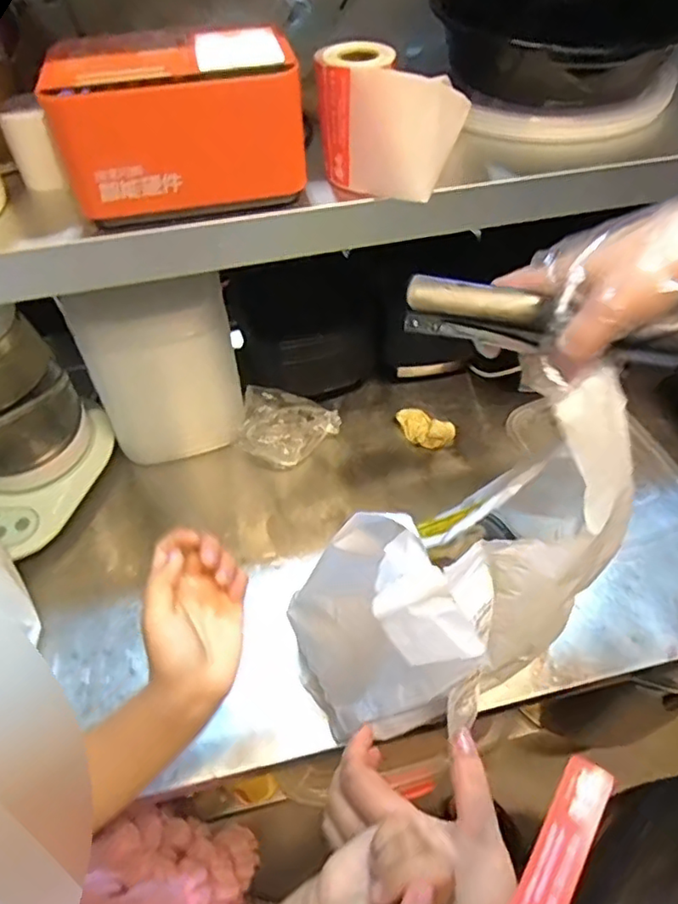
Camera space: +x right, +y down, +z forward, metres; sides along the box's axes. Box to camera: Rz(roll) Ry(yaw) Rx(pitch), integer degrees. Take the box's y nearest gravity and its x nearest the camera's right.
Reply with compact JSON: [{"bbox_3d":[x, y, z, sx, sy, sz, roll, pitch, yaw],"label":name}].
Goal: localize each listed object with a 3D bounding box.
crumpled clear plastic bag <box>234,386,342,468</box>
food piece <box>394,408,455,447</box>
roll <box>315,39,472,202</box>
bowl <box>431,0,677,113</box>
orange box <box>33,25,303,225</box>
[{"bbox_3d":[-0.055,-0.028,0.665,0.105,0.041,0.087,3,51,6],"label":"crumpled clear plastic bag"},{"bbox_3d":[0.096,-0.027,0.684,0.067,0.018,0.035,22,55,19],"label":"food piece"},{"bbox_3d":[0.039,-0.259,0.461,0.103,0.082,0.097,8,52,10],"label":"roll"},{"bbox_3d":[0.205,-0.395,0.571,0.202,0.062,0.202,-1,51,2],"label":"bowl"},{"bbox_3d":[-0.116,-0.248,0.447,0.170,0.084,0.118,-10,51,-5],"label":"orange box"}]

